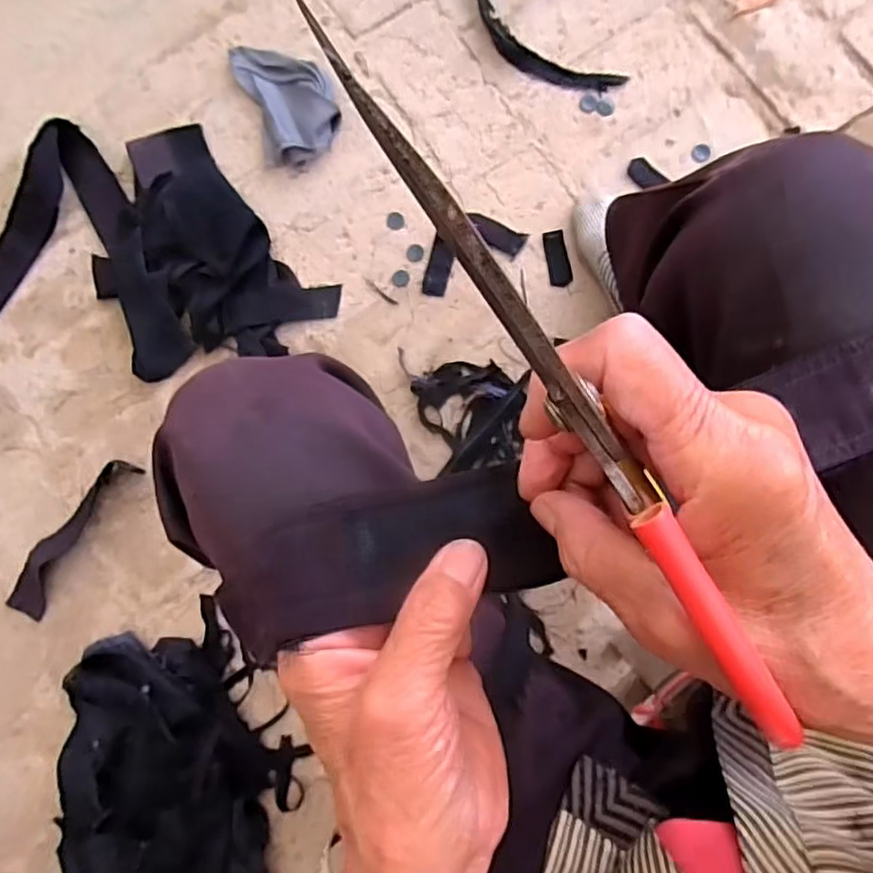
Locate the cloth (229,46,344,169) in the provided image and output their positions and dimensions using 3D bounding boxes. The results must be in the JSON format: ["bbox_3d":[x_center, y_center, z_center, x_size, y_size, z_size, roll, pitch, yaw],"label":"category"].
[{"bbox_3d":[-0.190,-0.434,0.808,0.109,0.039,0.172,-20,82,3],"label":"cloth"}]

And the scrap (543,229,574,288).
[{"bbox_3d":[0.148,-0.216,0.770,0.027,0.006,0.067,-9,83,4],"label":"scrap"}]

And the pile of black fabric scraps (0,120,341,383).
[{"bbox_3d":[-0.402,-0.235,0.808,0.534,0.047,0.320,-5,83,5],"label":"pile of black fabric scraps"}]

